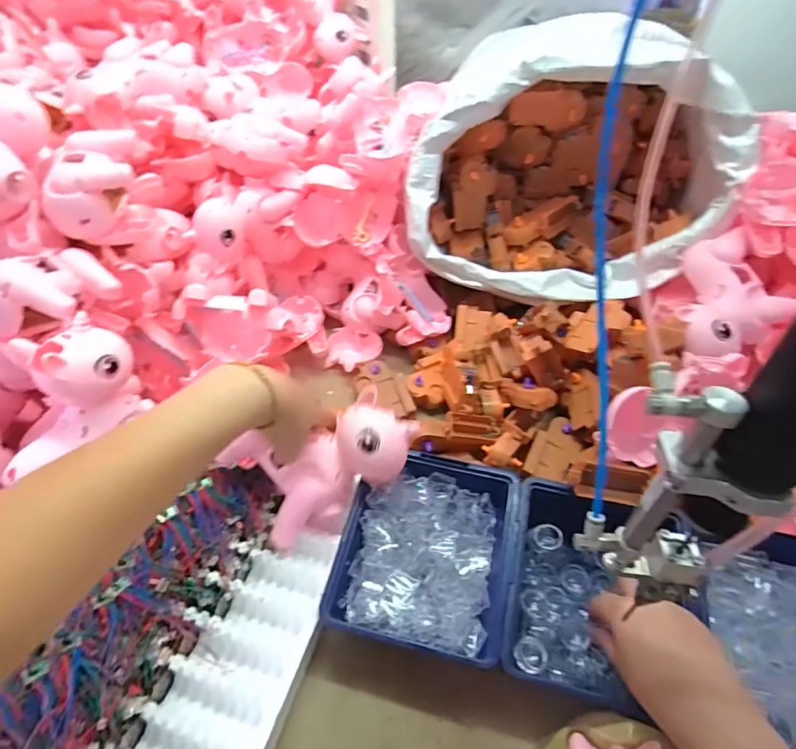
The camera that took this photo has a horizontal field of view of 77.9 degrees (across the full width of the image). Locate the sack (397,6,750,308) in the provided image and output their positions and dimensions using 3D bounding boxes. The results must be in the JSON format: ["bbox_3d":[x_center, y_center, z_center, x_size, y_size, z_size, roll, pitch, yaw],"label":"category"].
[{"bbox_3d":[0.210,-0.271,0.621,0.350,0.252,0.254,9,46,8],"label":"sack"}]

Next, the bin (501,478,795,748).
[{"bbox_3d":[0.237,0.197,0.404,0.288,0.067,0.164,12,47,11],"label":"bin"}]

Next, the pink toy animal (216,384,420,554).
[{"bbox_3d":[-0.056,0.080,0.440,0.139,0.095,0.080,-10,47,-10],"label":"pink toy animal"}]

